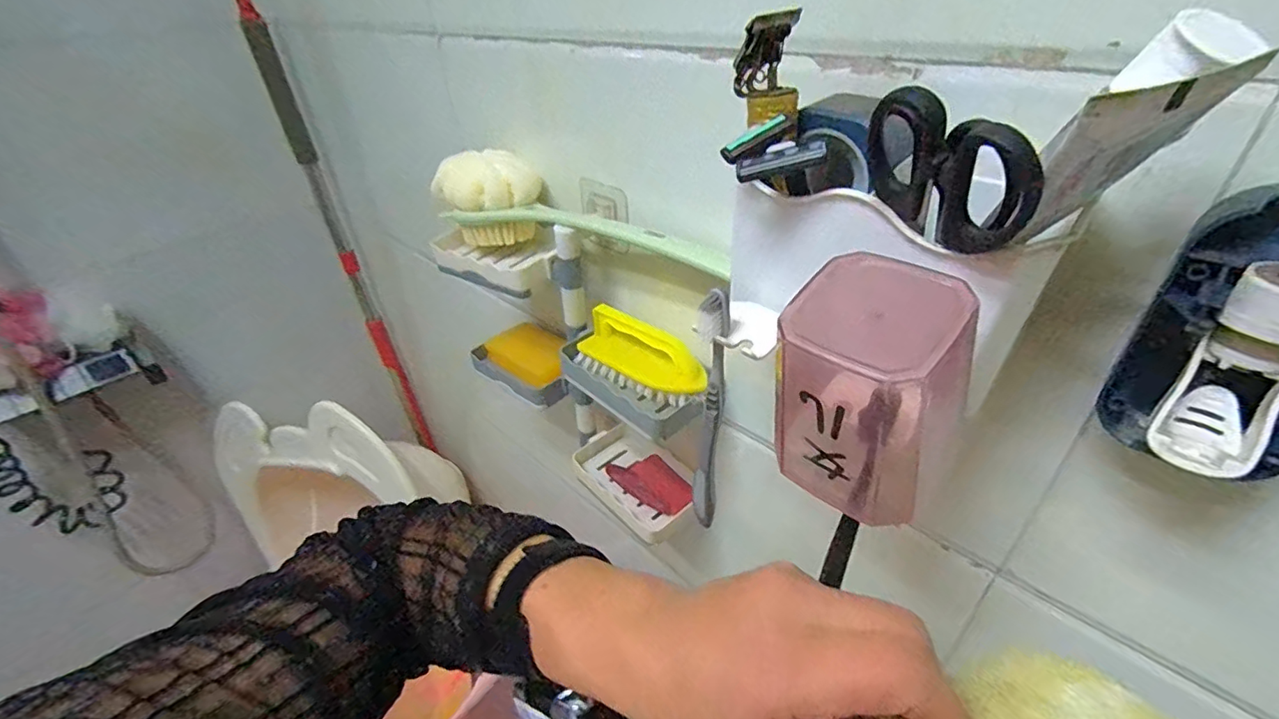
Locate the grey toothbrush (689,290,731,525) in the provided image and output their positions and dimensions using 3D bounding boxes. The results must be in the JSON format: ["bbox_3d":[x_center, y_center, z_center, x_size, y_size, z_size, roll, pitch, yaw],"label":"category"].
[{"bbox_3d":[0.040,0.035,0.313,0.015,0.163,0.019,7,37,14],"label":"grey toothbrush"}]

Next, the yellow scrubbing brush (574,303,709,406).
[{"bbox_3d":[0.000,-0.002,0.462,0.052,0.047,0.123,-31,45,-33],"label":"yellow scrubbing brush"}]

